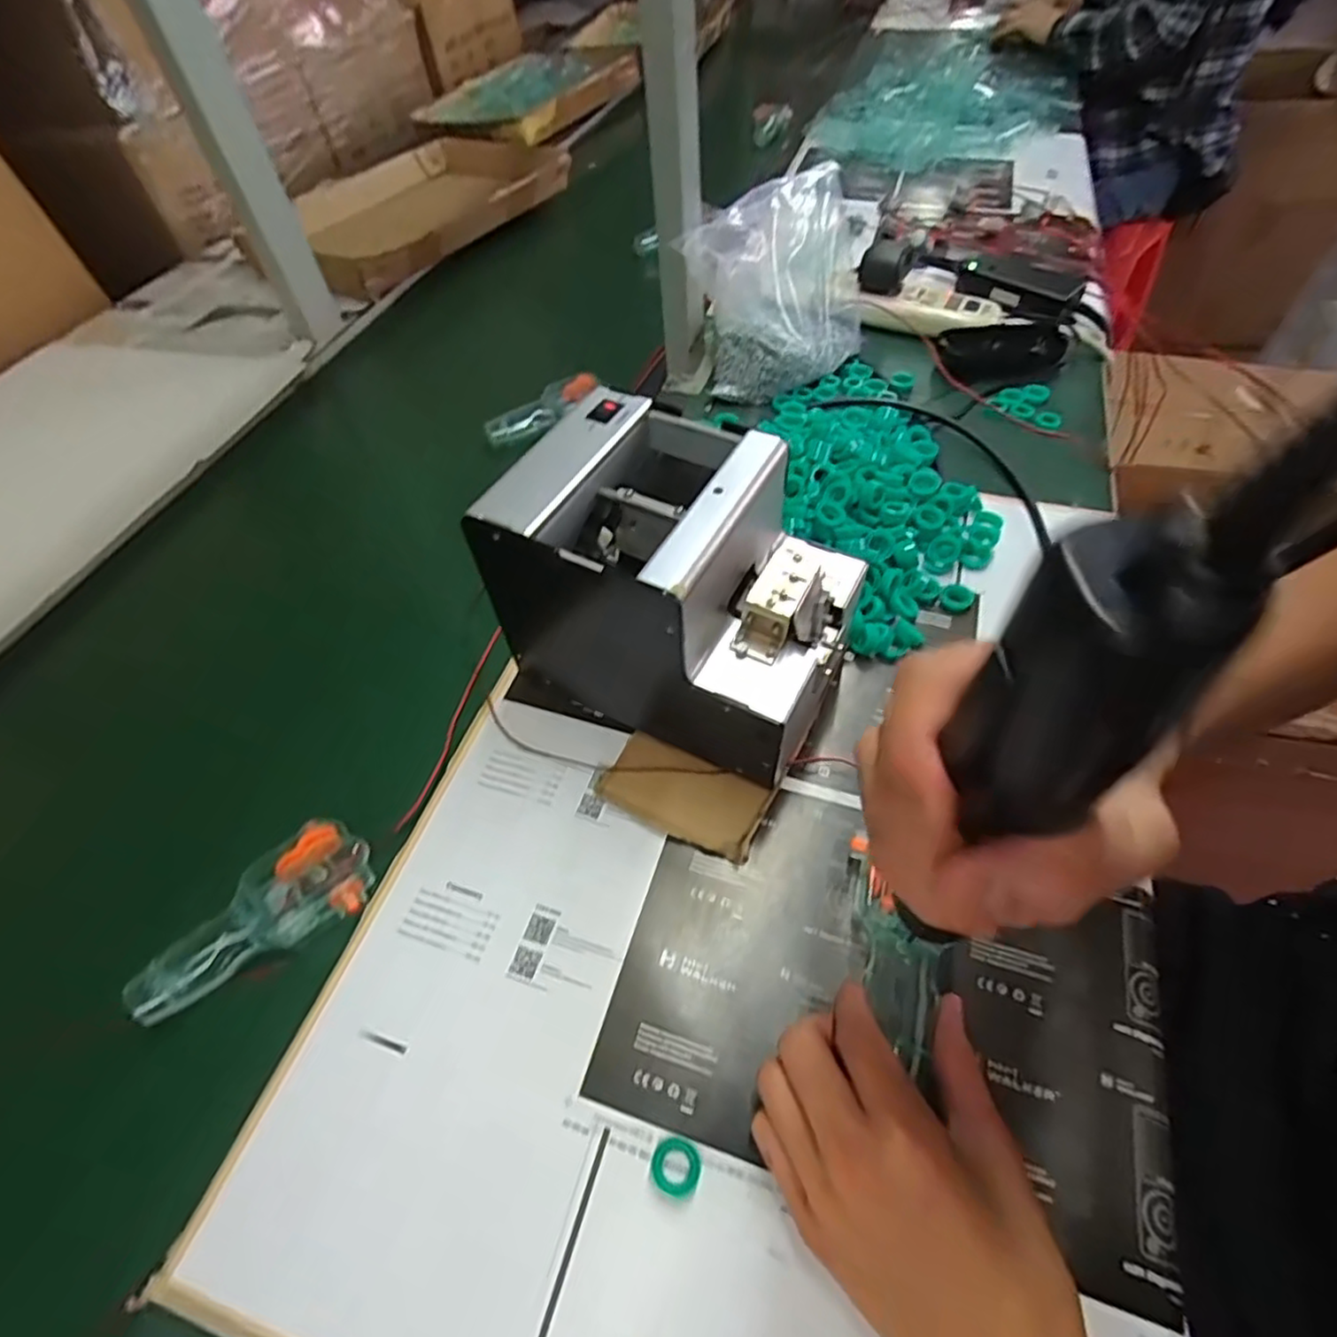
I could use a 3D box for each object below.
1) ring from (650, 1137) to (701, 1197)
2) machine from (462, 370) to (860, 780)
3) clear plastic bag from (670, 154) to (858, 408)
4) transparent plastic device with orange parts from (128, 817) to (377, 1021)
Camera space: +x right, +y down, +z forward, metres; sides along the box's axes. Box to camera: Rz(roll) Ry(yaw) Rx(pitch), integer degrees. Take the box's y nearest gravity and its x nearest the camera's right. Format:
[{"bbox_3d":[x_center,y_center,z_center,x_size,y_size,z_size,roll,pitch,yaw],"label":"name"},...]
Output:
[{"bbox_3d":[0.003,0.218,0.297,0.021,0.004,0.020,-1,55,1],"label":"ring"},{"bbox_3d":[0.004,-0.046,0.396,0.187,0.148,0.120,24,59,18],"label":"machine"},{"bbox_3d":[0.114,-0.352,0.624,0.106,0.126,0.197,37,63,24],"label":"clear plastic bag"},{"bbox_3d":[-0.229,0.136,0.374,0.125,0.026,0.056,-31,60,-19],"label":"transparent plastic device with orange parts"}]

